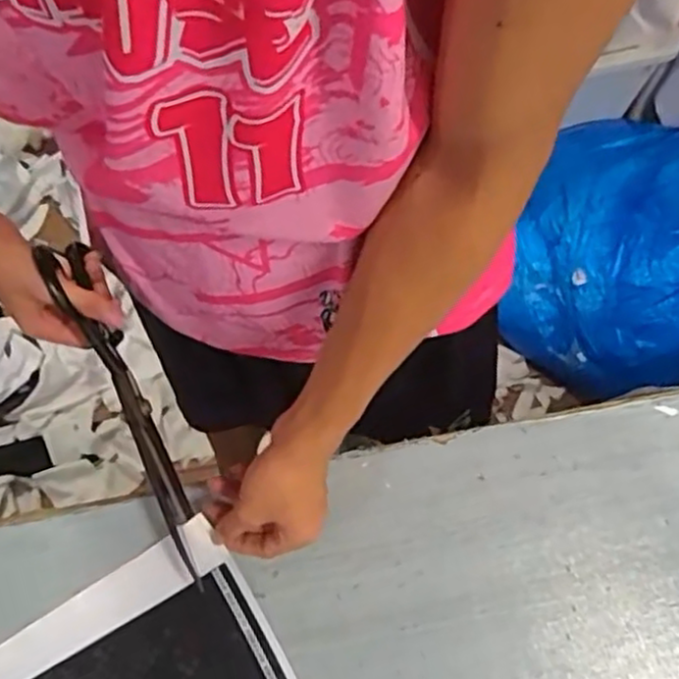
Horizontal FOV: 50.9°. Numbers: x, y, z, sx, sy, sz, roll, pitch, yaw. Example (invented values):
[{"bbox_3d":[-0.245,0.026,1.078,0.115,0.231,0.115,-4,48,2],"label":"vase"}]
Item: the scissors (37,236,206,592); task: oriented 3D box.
[{"bbox_3d":[-0.167,0.054,0.565,0.024,0.085,0.280,-24,93,-6],"label":"scissors"}]

